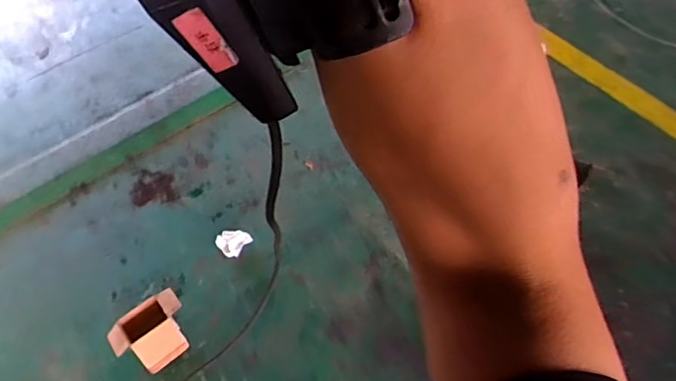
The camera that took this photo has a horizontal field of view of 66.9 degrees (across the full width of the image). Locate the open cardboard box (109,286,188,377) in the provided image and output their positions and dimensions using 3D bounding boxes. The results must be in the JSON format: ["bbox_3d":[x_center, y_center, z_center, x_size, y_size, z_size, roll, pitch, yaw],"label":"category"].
[{"bbox_3d":[-0.545,0.429,1.524,0.221,0.098,0.184,-34,60,-18],"label":"open cardboard box"}]

